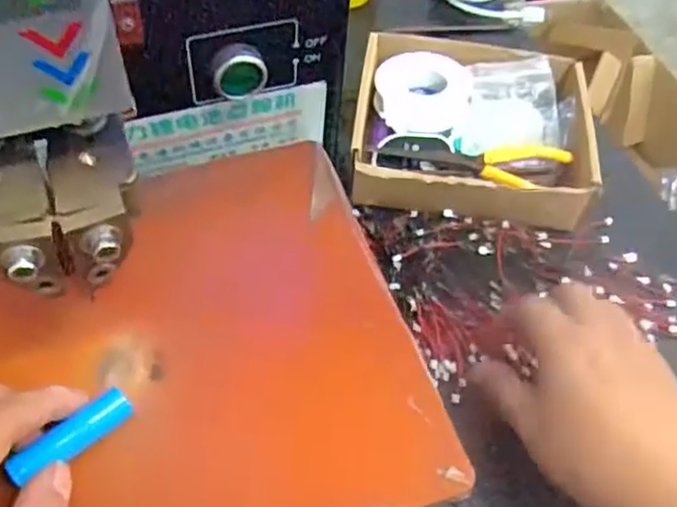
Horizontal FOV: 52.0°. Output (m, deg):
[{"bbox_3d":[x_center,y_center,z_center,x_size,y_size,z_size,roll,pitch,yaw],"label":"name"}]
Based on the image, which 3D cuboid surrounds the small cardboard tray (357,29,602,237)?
[{"bbox_3d":[0.098,-0.090,0.514,0.169,0.051,0.152,6,54,3],"label":"small cardboard tray"}]

